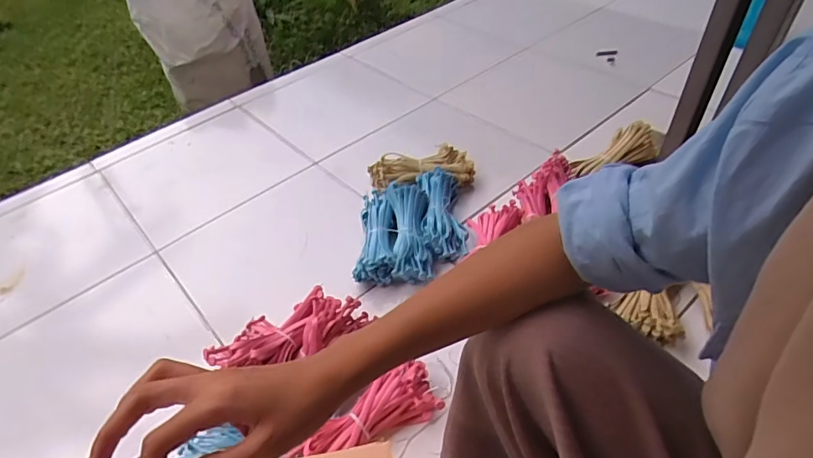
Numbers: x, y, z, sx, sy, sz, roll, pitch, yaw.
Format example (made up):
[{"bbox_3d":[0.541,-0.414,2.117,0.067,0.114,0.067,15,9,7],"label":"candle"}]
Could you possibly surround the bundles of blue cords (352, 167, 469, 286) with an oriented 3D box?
[{"bbox_3d":[0.010,-0.017,0.928,0.198,0.066,0.259,-2,45,5],"label":"bundles of blue cords"}]

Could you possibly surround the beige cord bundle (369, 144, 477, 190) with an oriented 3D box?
[{"bbox_3d":[0.031,-0.123,1.041,0.221,0.063,0.078,-8,44,-1],"label":"beige cord bundle"}]

